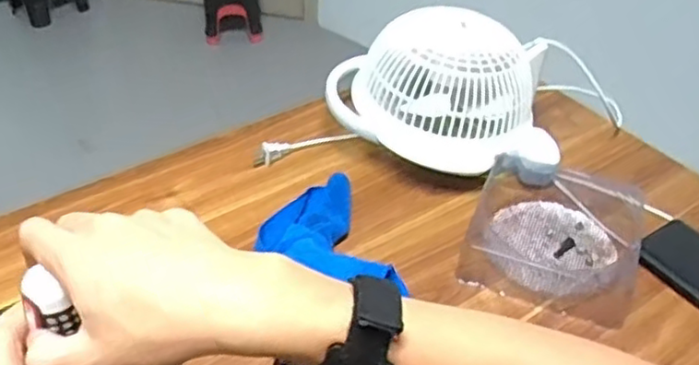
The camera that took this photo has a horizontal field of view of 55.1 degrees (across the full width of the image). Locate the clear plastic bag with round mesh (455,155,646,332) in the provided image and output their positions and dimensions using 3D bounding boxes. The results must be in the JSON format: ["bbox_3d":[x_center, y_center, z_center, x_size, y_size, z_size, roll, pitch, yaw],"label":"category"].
[{"bbox_3d":[0.224,0.045,0.718,0.170,0.033,0.204,15,42,15],"label":"clear plastic bag with round mesh"}]

